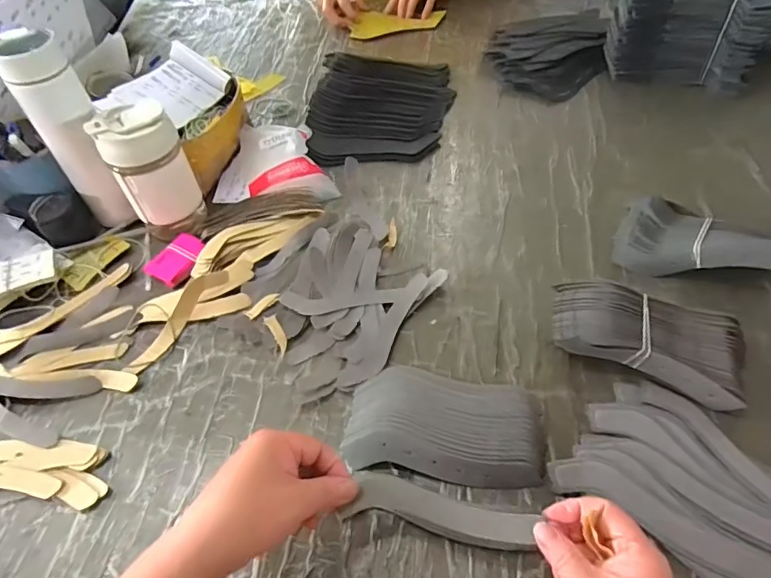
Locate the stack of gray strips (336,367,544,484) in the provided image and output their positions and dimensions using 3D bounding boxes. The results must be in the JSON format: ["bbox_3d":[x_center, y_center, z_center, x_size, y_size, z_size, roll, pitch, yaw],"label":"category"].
[{"bbox_3d":[0.055,0.118,0.436,0.172,0.030,0.100,7,52,8],"label":"stack of gray strips"}]

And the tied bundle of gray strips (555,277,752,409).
[{"bbox_3d":[0.257,0.048,0.472,0.181,0.043,0.097,14,54,14],"label":"tied bundle of gray strips"}]

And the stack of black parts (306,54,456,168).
[{"bbox_3d":[-0.007,-0.289,0.744,0.212,0.057,0.249,2,52,5],"label":"stack of black parts"}]

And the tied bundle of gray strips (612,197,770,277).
[{"bbox_3d":[0.351,-0.059,0.539,0.166,0.060,0.096,10,53,10],"label":"tied bundle of gray strips"}]

